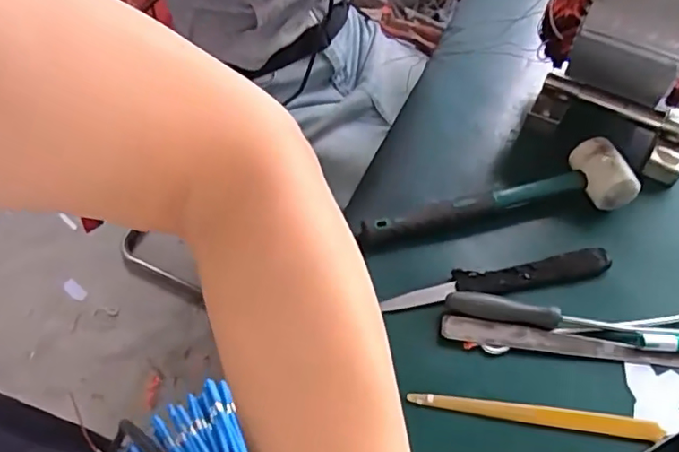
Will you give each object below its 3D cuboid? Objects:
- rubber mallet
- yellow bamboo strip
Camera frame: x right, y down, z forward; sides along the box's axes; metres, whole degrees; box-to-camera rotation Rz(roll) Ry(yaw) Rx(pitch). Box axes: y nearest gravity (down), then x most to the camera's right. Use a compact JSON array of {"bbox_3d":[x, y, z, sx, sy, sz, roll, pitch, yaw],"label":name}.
[{"bbox_3d":[0.165,-0.033,0.604,0.288,0.050,0.067,-8,58,-4],"label":"rubber mallet"},{"bbox_3d":[0.166,0.161,0.491,0.210,0.008,0.017,6,58,5],"label":"yellow bamboo strip"}]

